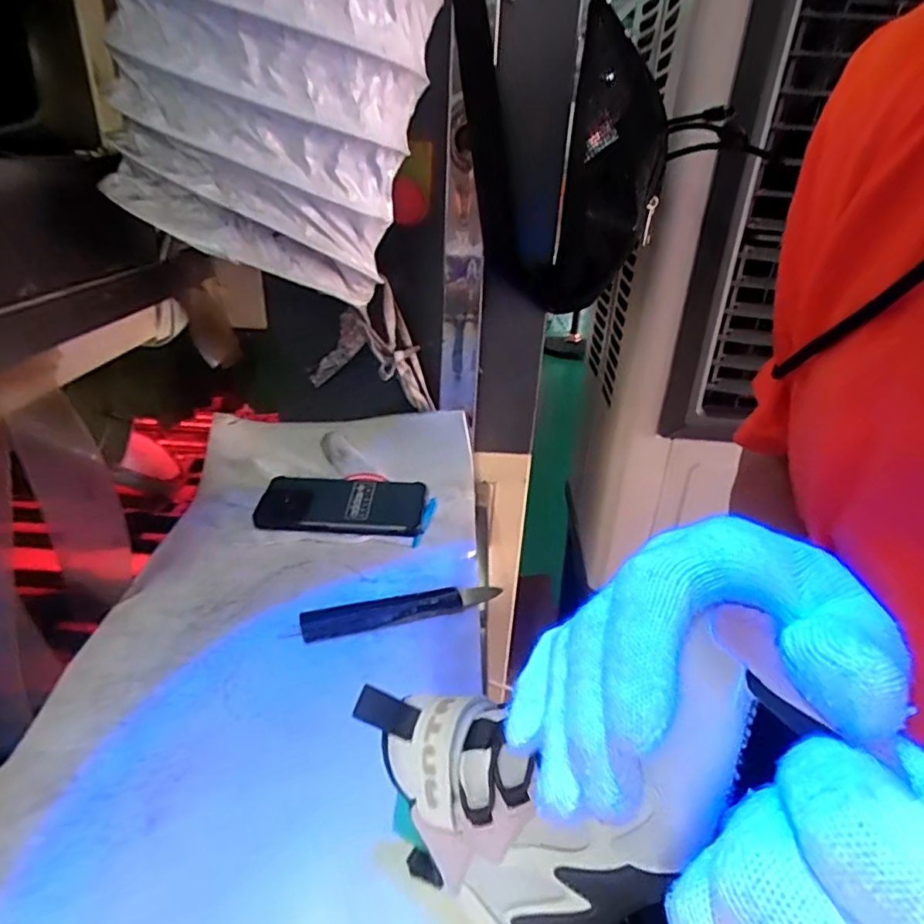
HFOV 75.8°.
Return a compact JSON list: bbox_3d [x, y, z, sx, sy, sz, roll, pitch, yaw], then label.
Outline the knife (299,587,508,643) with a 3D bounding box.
[{"bbox_3d":[-0.047,0.122,0.488,0.164,0.016,0.022,-6,29,-19],"label":"knife"}]

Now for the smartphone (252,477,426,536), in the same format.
[{"bbox_3d":[-0.122,0.044,0.610,0.164,0.016,0.086,3,35,-1],"label":"smartphone"}]

